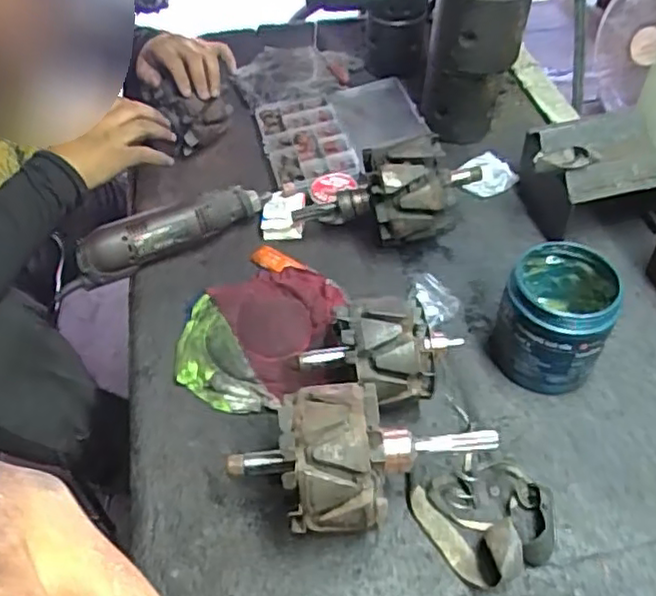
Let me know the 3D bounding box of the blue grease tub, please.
[{"bbox_3d":[0.193,0.018,0.570,0.089,0.098,0.094,0,49,0],"label":"blue grease tub"}]

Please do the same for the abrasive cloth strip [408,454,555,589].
[{"bbox_3d":[0.121,0.160,0.495,0.094,0.043,0.094,-20,52,-18],"label":"abrasive cloth strip"}]

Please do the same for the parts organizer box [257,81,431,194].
[{"bbox_3d":[0.019,-0.207,0.831,0.200,0.025,0.182,-11,50,-11],"label":"parts organizer box"}]

